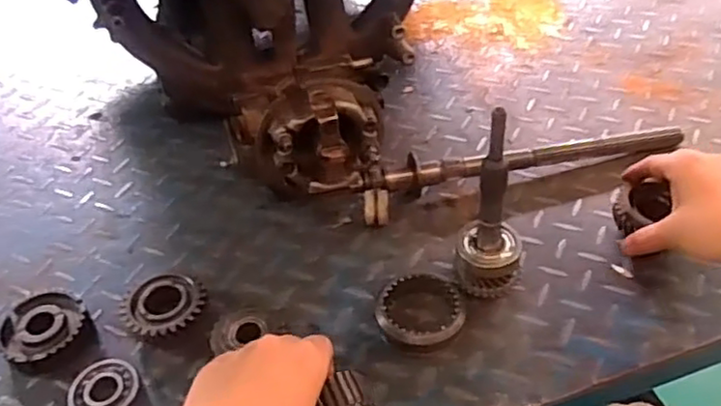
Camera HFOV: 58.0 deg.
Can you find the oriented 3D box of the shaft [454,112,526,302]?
[{"bbox_3d":[0.100,0.006,0.495,0.052,0.157,0.050,9,47,14],"label":"shaft"}]

